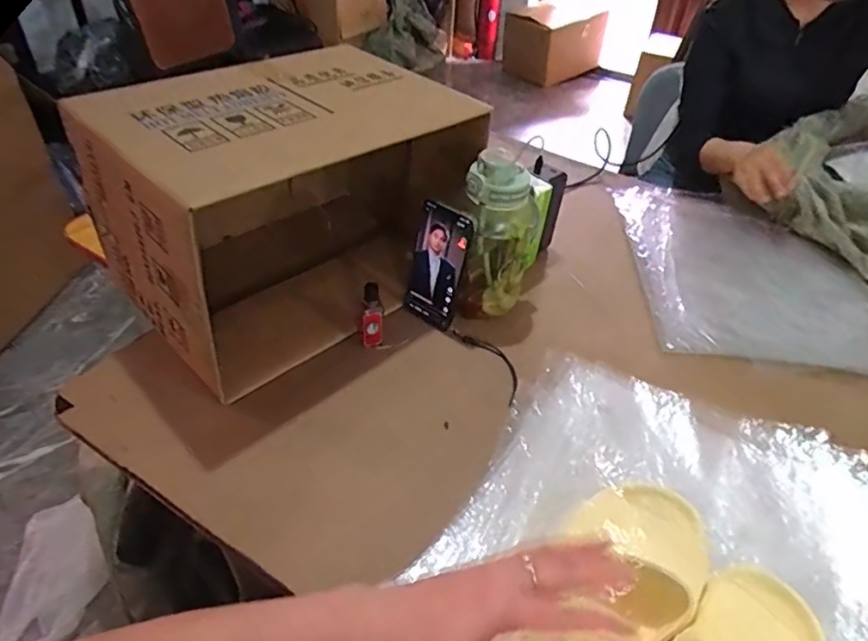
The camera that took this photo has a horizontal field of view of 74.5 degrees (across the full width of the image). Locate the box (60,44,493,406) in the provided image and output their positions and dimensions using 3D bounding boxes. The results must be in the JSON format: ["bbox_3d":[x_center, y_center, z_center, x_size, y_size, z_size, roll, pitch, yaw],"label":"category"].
[{"bbox_3d":[-0.185,-0.166,0.737,0.302,0.259,0.438,32,48,29],"label":"box"}]

